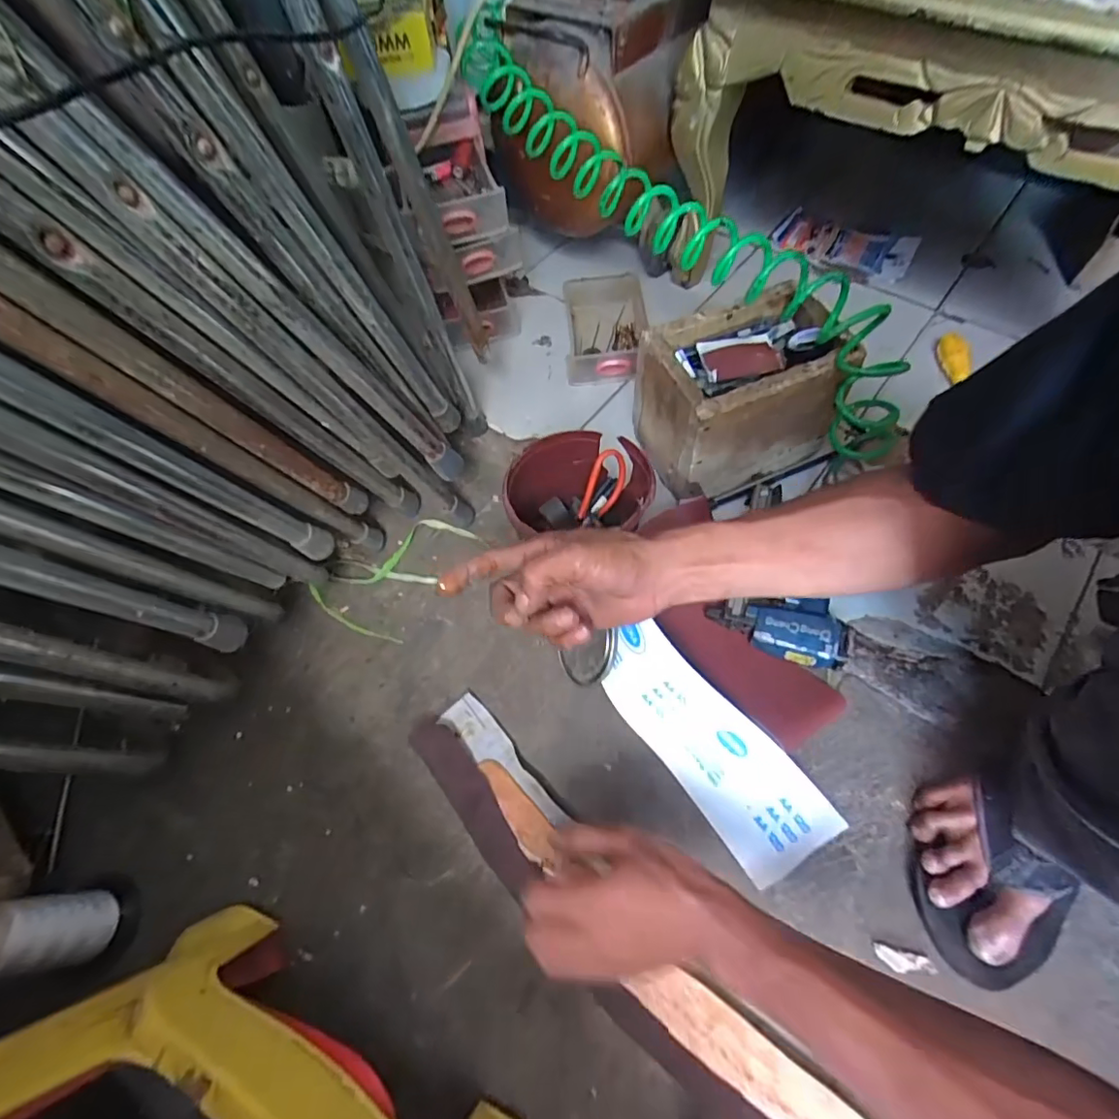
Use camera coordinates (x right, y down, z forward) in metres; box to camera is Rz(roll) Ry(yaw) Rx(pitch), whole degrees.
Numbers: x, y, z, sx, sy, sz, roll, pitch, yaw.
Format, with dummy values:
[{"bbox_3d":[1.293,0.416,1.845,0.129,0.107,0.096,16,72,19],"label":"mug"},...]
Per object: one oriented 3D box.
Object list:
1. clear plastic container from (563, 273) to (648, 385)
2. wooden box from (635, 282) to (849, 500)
[{"bbox_3d":[0.070,-0.349,0.818,0.116,0.057,0.184,-1,62,2],"label":"clear plastic container"},{"bbox_3d":[0.211,-0.186,0.653,0.201,0.175,0.137,-21,61,-8],"label":"wooden box"}]

